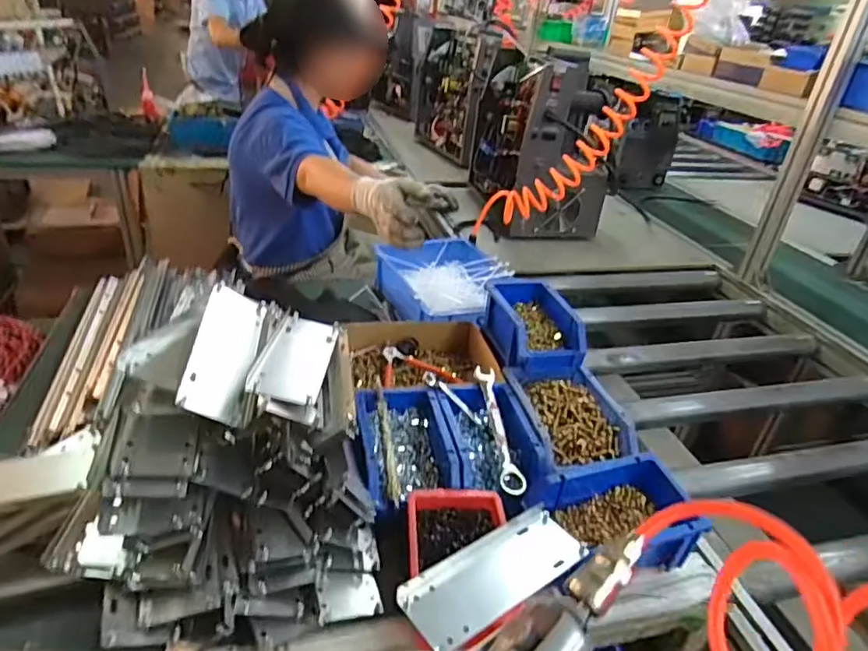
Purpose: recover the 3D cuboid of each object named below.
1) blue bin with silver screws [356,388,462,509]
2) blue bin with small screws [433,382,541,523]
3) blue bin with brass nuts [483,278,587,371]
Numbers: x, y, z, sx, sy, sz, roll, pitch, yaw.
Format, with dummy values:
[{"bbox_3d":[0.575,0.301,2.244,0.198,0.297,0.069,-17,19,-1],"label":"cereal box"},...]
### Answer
[{"bbox_3d":[-0.034,0.139,0.656,0.101,0.060,0.166,-6,32,-12],"label":"blue bin with silver screws"},{"bbox_3d":[0.067,0.142,0.669,0.102,0.056,0.180,-6,32,-12],"label":"blue bin with small screws"},{"bbox_3d":[0.142,0.000,0.818,0.102,0.071,0.157,-7,33,-14],"label":"blue bin with brass nuts"}]

